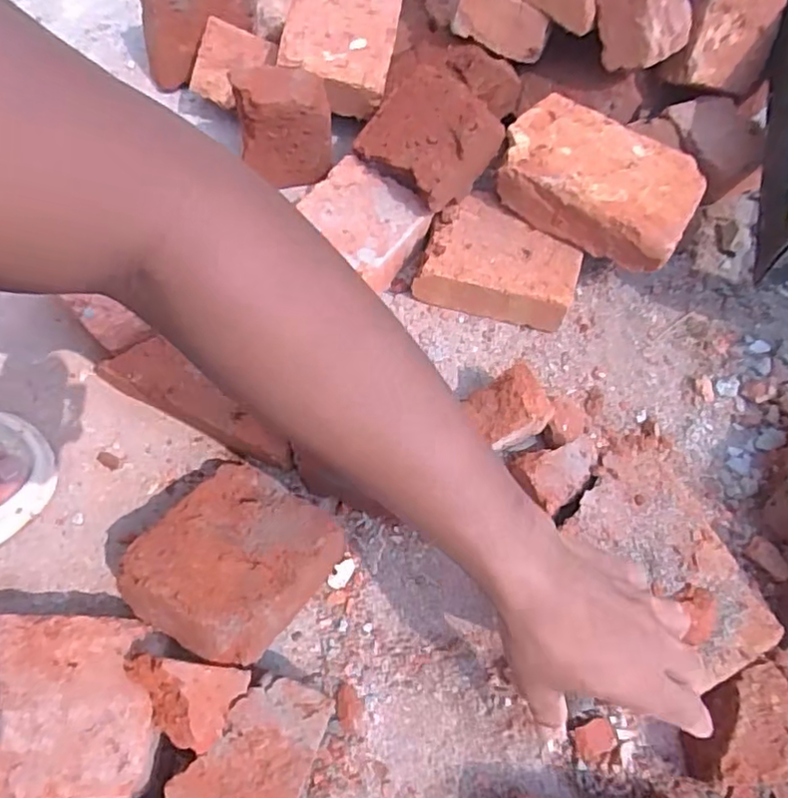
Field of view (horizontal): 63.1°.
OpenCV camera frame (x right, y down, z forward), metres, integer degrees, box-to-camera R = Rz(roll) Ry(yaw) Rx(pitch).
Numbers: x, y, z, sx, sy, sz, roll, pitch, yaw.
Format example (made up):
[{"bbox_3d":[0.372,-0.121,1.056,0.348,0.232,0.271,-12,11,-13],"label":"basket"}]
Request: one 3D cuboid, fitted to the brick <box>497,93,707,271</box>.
[{"bbox_3d":[0.179,-0.189,0.566,0.171,0.049,0.109,35,68,15],"label":"brick"}]

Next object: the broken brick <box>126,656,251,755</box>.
[{"bbox_3d":[-0.133,0.185,0.393,0.076,0.036,0.051,7,64,2],"label":"broken brick"}]

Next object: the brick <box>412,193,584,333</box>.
[{"bbox_3d":[0.098,-0.125,0.595,0.136,0.053,0.102,16,65,6],"label":"brick"}]

